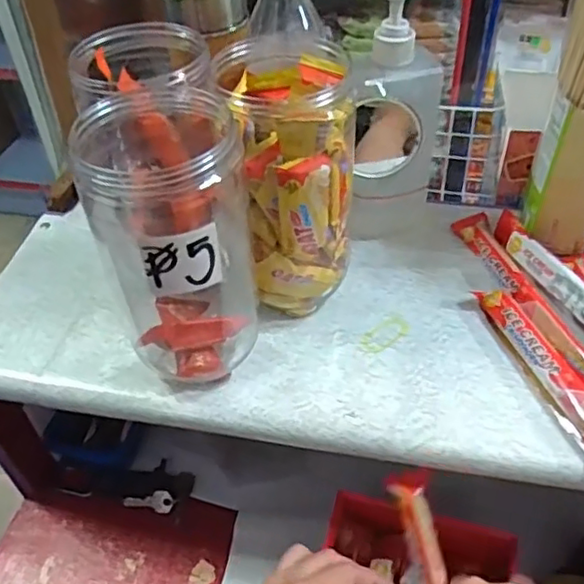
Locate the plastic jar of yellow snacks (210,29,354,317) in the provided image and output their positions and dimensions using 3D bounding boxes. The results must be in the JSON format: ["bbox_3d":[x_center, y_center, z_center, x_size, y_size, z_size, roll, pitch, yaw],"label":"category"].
[{"bbox_3d":[-0.001,-0.074,0.450,0.089,0.194,0.088,-2,45,2],"label":"plastic jar of yellow snacks"}]

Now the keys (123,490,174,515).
[{"bbox_3d":[-0.138,0.200,0.597,0.047,0.006,0.021,10,79,5],"label":"keys"}]

